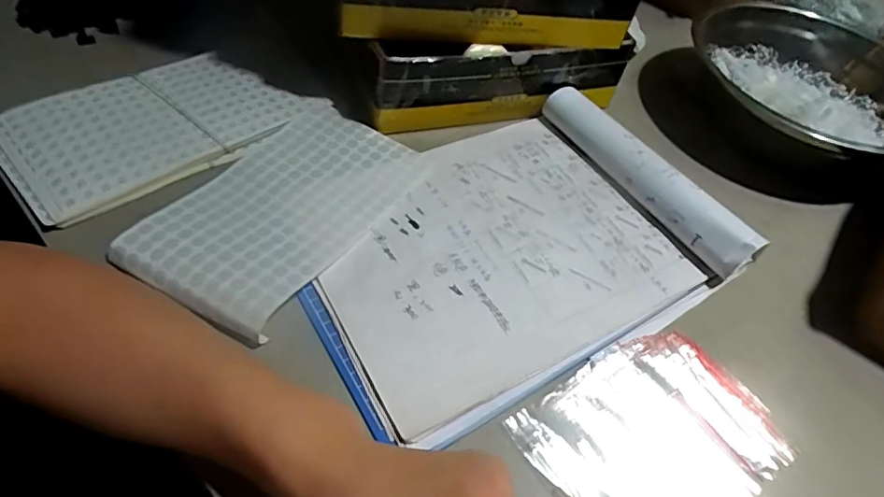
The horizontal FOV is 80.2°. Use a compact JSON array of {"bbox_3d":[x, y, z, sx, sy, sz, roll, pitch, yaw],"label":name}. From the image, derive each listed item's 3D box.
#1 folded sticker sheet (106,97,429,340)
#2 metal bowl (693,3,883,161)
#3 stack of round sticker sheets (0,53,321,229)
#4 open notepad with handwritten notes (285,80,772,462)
[{"bbox_3d":[-0.113,-0.039,0.394,0.123,0.034,0.203,28,59,15],"label":"folded sticker sheet"},{"bbox_3d":[0.373,-0.179,0.542,0.208,0.073,0.225,5,52,-6],"label":"metal bowl"},{"bbox_3d":[-0.231,-0.104,0.429,0.213,0.013,0.126,-34,67,-31],"label":"stack of round sticker sheets"},{"bbox_3d":[0.048,-0.006,0.392,0.297,0.028,0.210,-25,61,-19],"label":"open notepad with handwritten notes"}]

